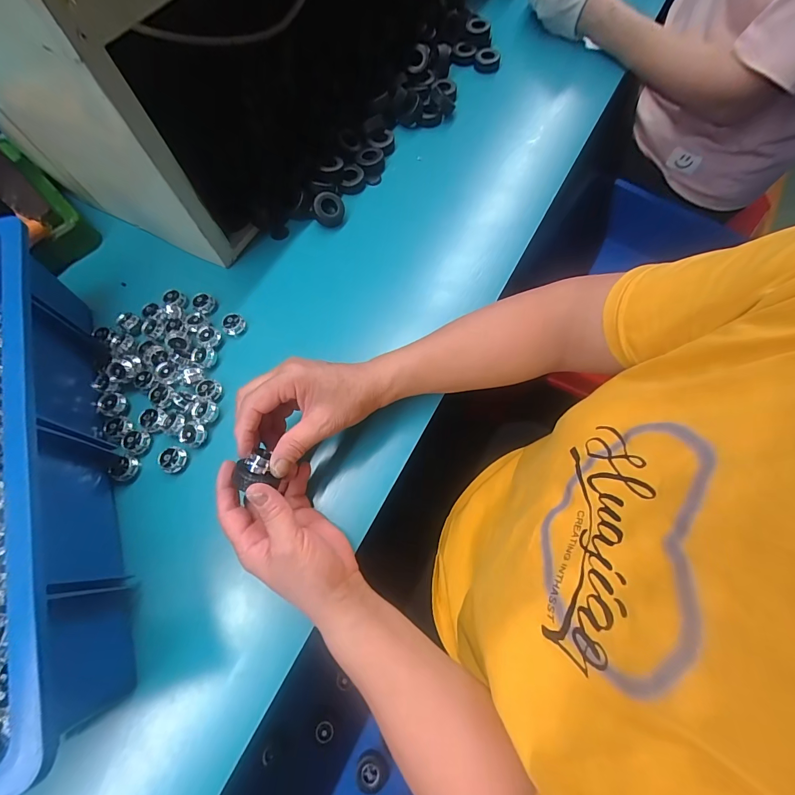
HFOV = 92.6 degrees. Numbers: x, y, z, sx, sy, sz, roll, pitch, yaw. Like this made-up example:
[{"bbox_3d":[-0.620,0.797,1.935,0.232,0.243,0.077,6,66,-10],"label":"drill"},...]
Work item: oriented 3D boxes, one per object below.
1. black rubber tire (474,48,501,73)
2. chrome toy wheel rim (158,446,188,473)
[{"bbox_3d":[0.133,-0.498,0.561,0.036,0.019,0.031,10,70,4],"label":"black rubber tire"},{"bbox_3d":[-0.216,0.060,0.367,0.022,0.014,0.025,8,70,3],"label":"chrome toy wheel rim"}]

